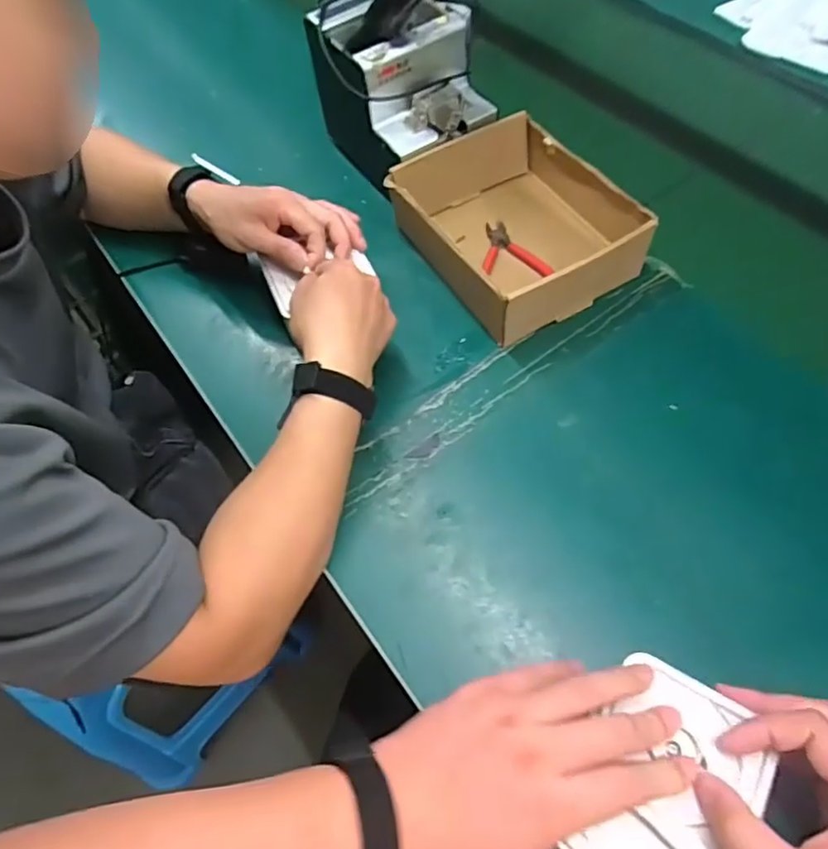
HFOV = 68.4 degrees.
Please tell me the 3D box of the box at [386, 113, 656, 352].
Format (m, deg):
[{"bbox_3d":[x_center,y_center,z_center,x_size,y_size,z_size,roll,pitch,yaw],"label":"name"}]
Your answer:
[{"bbox_3d":[0.104,-0.202,0.622,0.180,0.080,0.214,-29,61,-14],"label":"box"}]

